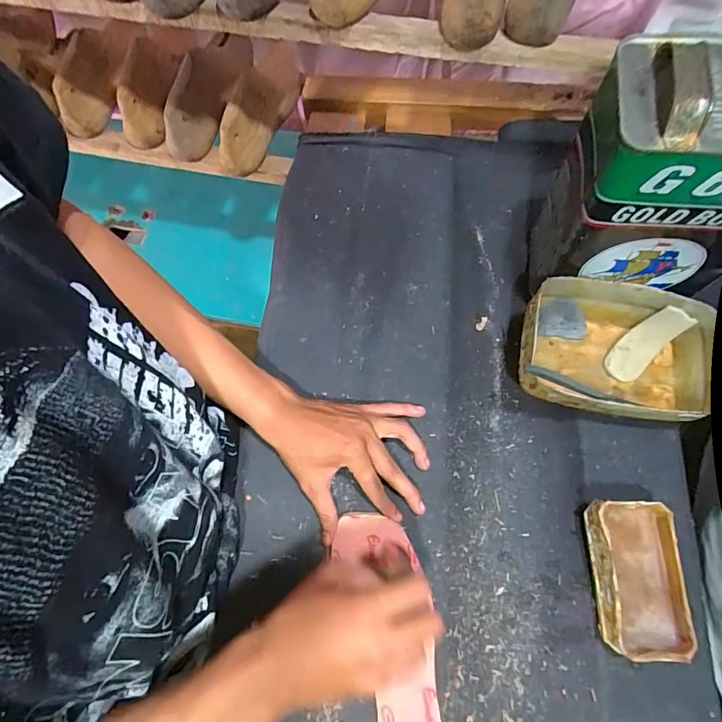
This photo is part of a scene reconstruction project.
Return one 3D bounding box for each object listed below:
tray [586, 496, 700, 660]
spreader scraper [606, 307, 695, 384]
[{"bbox_3d":[0.246,0.193,0.409,0.071,0.043,0.123,1,71,1],"label":"tray"},{"bbox_3d":[0.300,-0.018,0.478,0.091,0.026,0.037,-44,75,9],"label":"spreader scraper"}]

